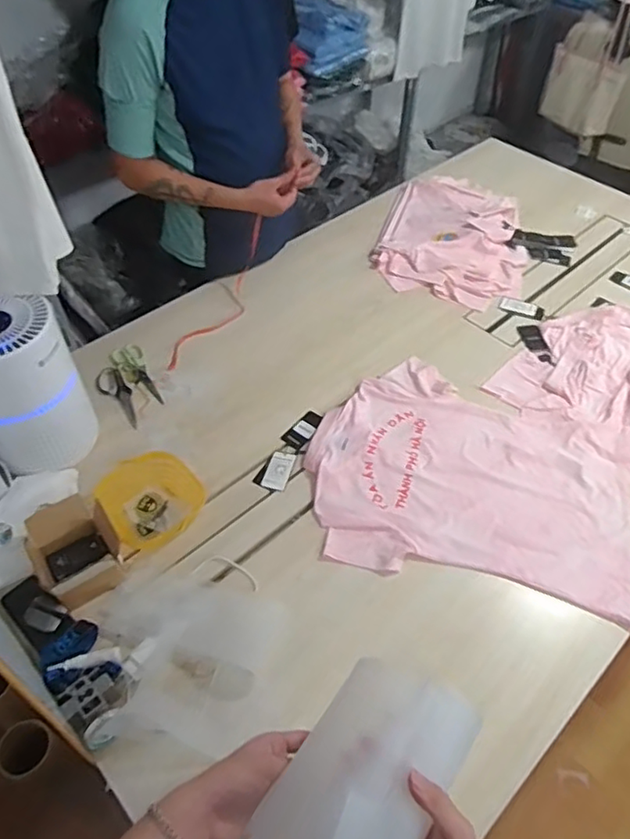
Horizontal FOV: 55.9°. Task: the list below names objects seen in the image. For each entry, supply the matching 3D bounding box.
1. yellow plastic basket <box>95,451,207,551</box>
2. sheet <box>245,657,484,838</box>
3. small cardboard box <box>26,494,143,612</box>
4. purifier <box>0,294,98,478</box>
[{"bbox_3d":[-0.276,0.134,1.023,0.157,0.059,0.146,2,46,-2],"label":"yellow plastic basket"},{"bbox_3d":[0.047,0.313,0.536,0.138,0.065,0.185,28,51,21],"label":"sheet"},{"bbox_3d":[-0.370,0.200,0.924,0.130,0.076,0.152,-33,58,-27],"label":"small cardboard box"},{"bbox_3d":[-0.507,-0.055,1.026,0.182,0.293,0.166,-29,56,-24],"label":"purifier"}]

